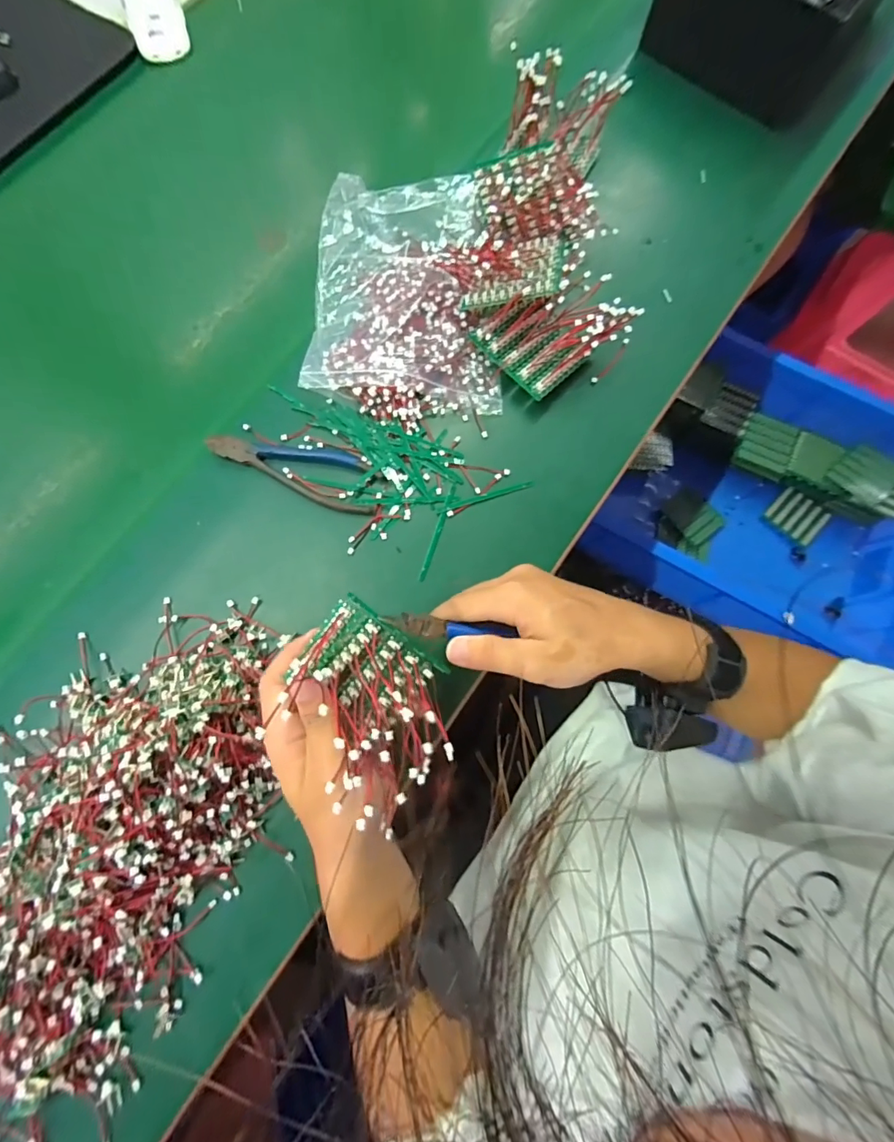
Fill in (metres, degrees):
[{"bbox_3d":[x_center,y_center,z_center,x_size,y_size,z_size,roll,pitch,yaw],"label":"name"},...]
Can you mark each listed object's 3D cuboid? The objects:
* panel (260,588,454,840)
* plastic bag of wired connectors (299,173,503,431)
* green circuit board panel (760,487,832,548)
[{"bbox_3d":[-0.047,0.086,0.286,0.099,0.045,0.100,34,79,8],"label":"panel"},{"bbox_3d":[-0.042,-0.255,0.429,0.159,0.029,0.253,-4,77,-2],"label":"plastic bag of wired connectors"},{"bbox_3d":[0.588,-0.090,0.796,0.071,0.008,0.084,-46,70,2],"label":"green circuit board panel"}]

